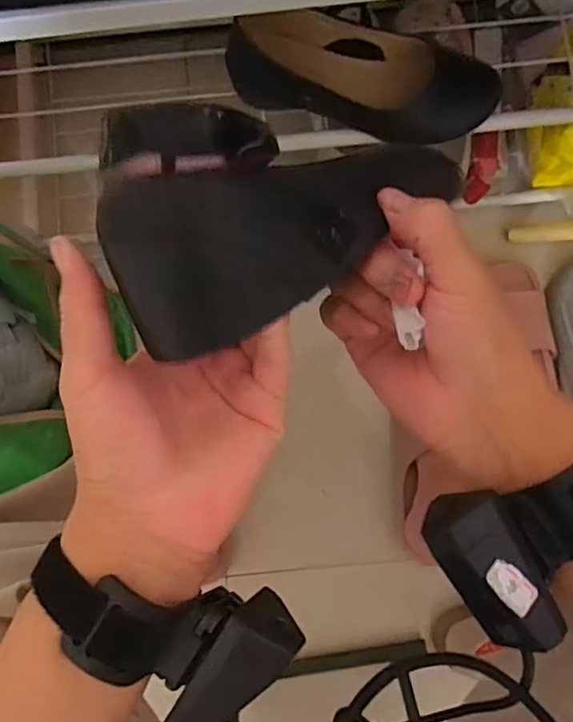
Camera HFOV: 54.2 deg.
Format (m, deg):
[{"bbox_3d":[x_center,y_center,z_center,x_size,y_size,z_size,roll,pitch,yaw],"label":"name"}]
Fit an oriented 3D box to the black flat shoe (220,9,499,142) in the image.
[{"bbox_3d":[0.073,-0.264,0.515,0.250,0.063,0.095,12,84,2],"label":"black flat shoe"}]

